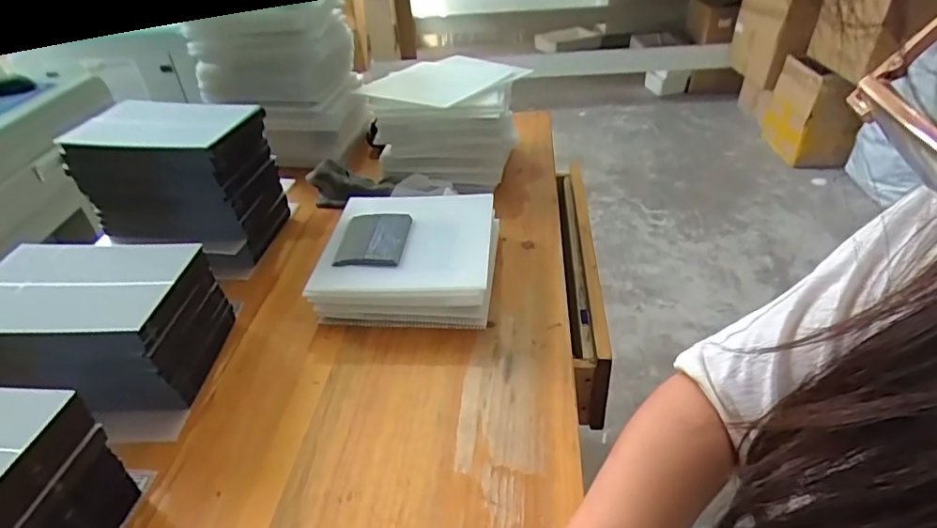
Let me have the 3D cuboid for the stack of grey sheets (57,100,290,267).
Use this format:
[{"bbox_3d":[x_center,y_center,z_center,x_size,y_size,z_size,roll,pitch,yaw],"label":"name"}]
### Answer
[{"bbox_3d":[-0.303,-0.084,0.577,0.154,0.152,0.118,3,37,9],"label":"stack of grey sheets"}]

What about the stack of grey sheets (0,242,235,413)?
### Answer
[{"bbox_3d":[-0.302,0.053,0.435,0.160,0.099,0.109,-2,36,1],"label":"stack of grey sheets"}]

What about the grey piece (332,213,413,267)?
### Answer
[{"bbox_3d":[-0.091,-0.025,0.512,0.062,0.007,0.079,0,37,4],"label":"grey piece"}]

